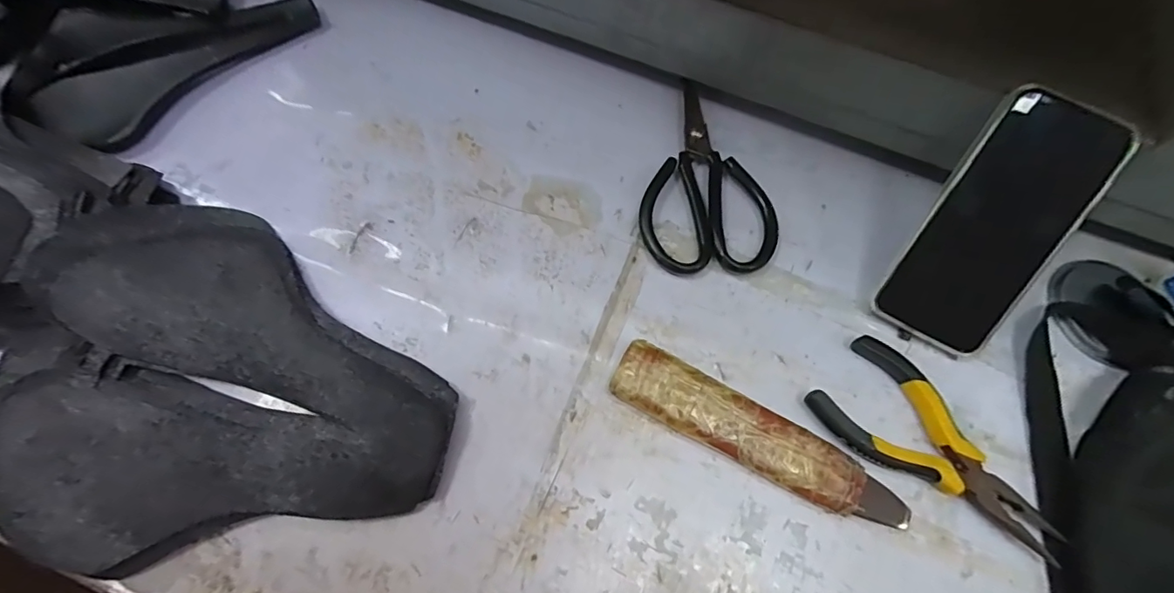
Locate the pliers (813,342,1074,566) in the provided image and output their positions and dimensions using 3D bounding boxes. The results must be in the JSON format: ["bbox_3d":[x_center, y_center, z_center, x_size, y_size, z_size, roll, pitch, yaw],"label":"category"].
[{"bbox_3d":[0.216,0.098,0.311,0.069,0.017,0.149,-40,74,-16],"label":"pliers"}]

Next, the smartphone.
[{"bbox_3d":[0.263,-0.044,0.322,0.078,0.010,0.162,29,105,10],"label":"smartphone"}]

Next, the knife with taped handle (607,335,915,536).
[{"bbox_3d":[0.104,0.088,0.309,0.186,0.019,0.039,28,70,10],"label":"knife with taped handle"}]

